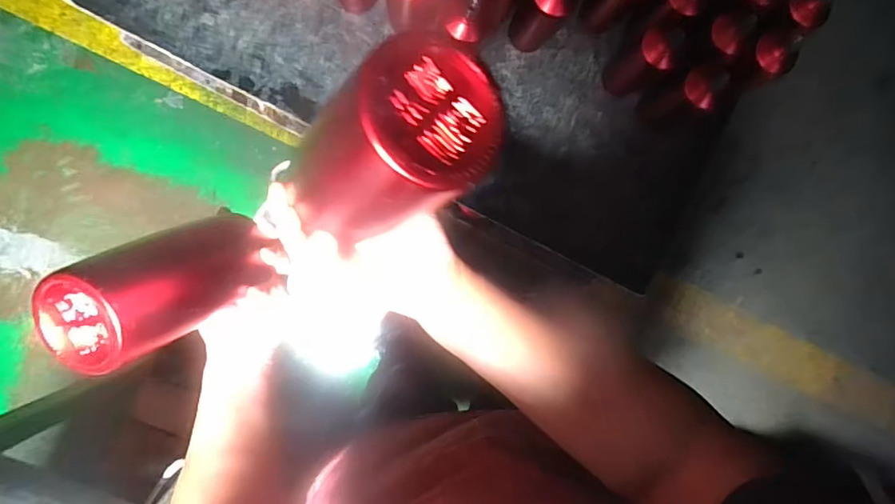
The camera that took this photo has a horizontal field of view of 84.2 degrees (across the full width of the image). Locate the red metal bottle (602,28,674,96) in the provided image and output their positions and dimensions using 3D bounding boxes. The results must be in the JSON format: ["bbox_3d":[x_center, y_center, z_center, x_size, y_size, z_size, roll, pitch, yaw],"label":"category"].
[{"bbox_3d":[0.349,-0.340,0.894,0.064,0.212,0.064,0,92,-7],"label":"red metal bottle"}]

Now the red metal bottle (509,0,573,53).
[{"bbox_3d":[0.162,-0.419,0.862,0.071,0.204,0.063,34,88,-7],"label":"red metal bottle"}]

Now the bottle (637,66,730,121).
[{"bbox_3d":[0.425,-0.277,0.893,0.069,0.179,0.070,0,92,-7],"label":"bottle"}]

